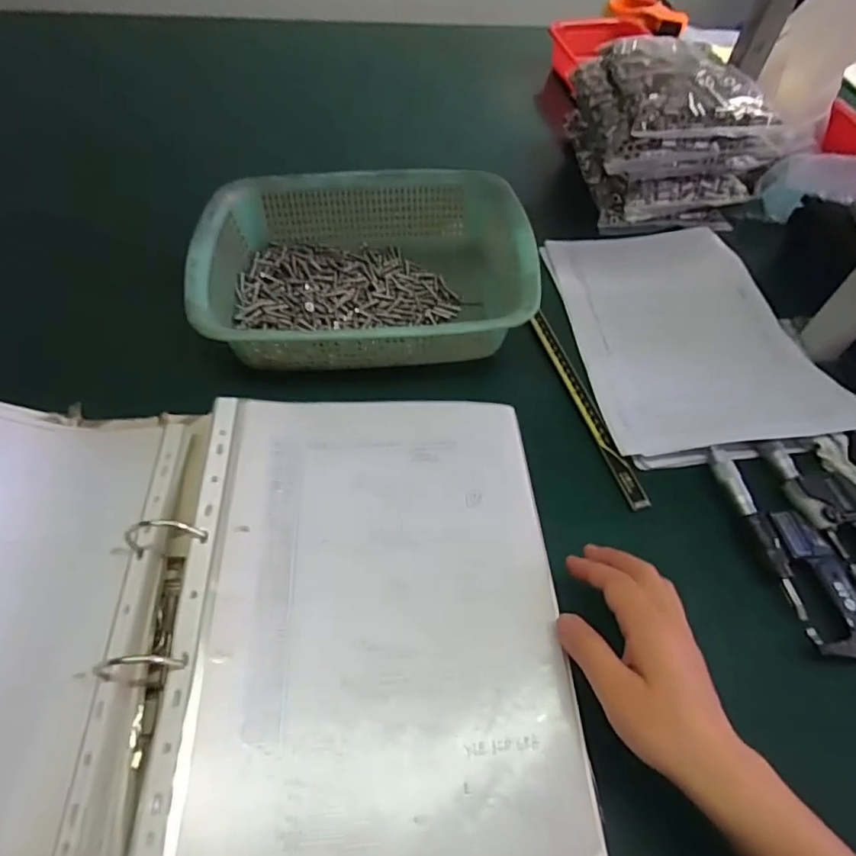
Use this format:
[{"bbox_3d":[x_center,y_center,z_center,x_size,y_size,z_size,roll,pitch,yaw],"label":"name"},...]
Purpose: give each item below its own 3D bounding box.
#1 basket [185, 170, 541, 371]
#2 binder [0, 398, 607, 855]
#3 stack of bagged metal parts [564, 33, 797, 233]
[{"bbox_3d":[-0.061,-0.149,0.530,0.299,0.077,0.215,-3,56,-7],"label":"basket"},{"bbox_3d":[-0.209,0.092,0.305,0.579,0.132,0.317,-2,56,-6],"label":"binder"},{"bbox_3d":[0.273,-0.342,0.645,0.175,0.145,0.200,2,55,-4],"label":"stack of bagged metal parts"}]

